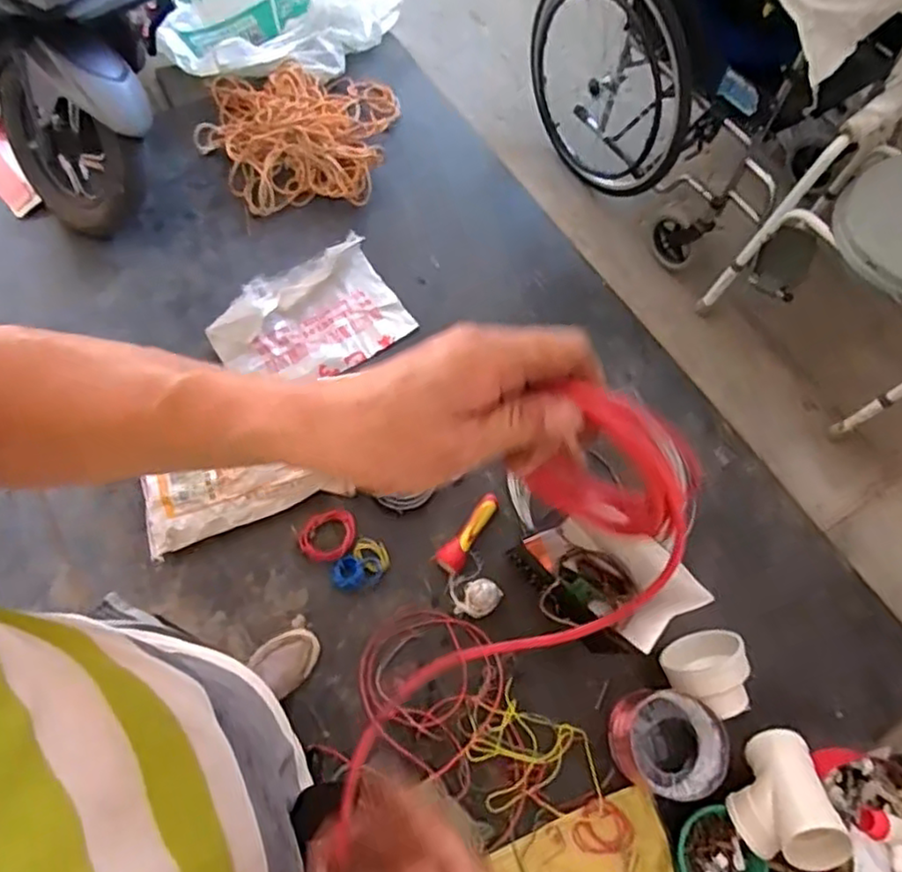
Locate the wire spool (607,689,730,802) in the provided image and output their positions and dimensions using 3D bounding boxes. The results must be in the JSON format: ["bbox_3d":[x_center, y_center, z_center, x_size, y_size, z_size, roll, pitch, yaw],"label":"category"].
[{"bbox_3d":[0.418,0.595,1.277,0.202,0.093,0.185,2,67,-4],"label":"wire spool"}]

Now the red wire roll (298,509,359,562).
[{"bbox_3d":[-0.270,0.218,1.434,0.128,0.025,0.108,-12,68,-10],"label":"red wire roll"}]

